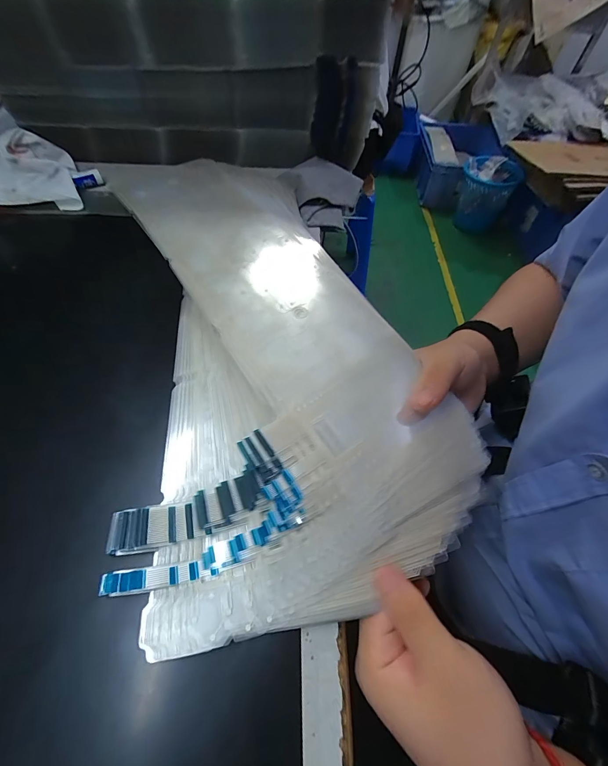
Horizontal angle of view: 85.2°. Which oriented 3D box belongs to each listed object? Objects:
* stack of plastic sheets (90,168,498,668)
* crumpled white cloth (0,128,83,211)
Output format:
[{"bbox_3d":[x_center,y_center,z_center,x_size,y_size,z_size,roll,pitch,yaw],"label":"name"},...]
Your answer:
[{"bbox_3d":[-0.039,-0.070,0.293,0.228,0.024,0.455,-14,60,-10],"label":"stack of plastic sheets"},{"bbox_3d":[-0.338,-0.243,0.383,0.131,0.038,0.112,-15,59,-12],"label":"crumpled white cloth"}]

